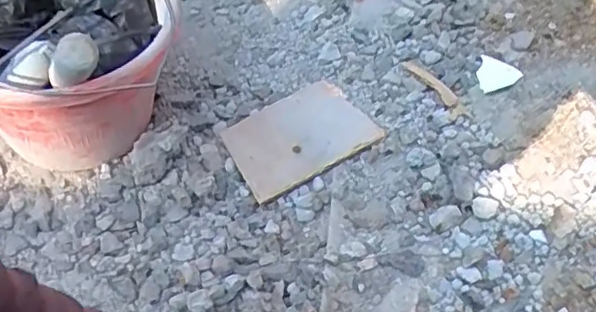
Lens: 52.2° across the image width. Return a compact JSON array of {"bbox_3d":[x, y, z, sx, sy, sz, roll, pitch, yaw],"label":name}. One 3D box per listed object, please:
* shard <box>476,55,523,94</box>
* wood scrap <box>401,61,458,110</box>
[{"bbox_3d":[0.227,-0.095,0.694,0.045,0.010,0.052,-7,54,-3],"label":"shard"},{"bbox_3d":[0.154,-0.085,0.703,0.019,0.004,0.087,-28,58,-17],"label":"wood scrap"}]

